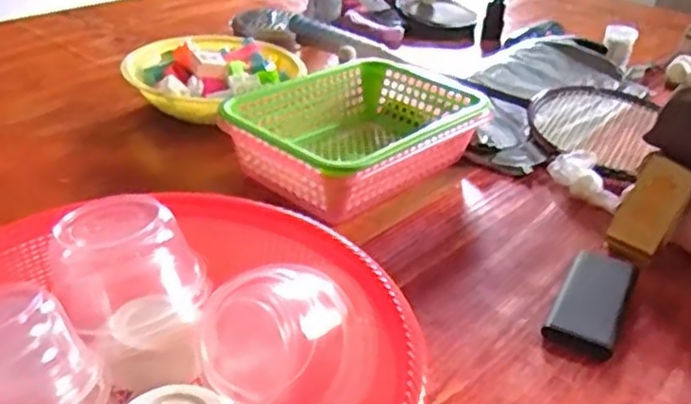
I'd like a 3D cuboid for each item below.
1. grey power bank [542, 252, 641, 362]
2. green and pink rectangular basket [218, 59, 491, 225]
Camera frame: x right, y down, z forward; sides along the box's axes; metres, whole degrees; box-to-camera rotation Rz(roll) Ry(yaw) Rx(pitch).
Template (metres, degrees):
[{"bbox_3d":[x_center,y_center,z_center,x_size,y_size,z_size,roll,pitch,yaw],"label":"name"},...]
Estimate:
[{"bbox_3d":[0.238,0.096,0.678,0.062,0.018,0.140,19,34,22],"label":"grey power bank"},{"bbox_3d":[0.017,-0.083,0.872,0.297,0.092,0.209,-25,42,-39],"label":"green and pink rectangular basket"}]

